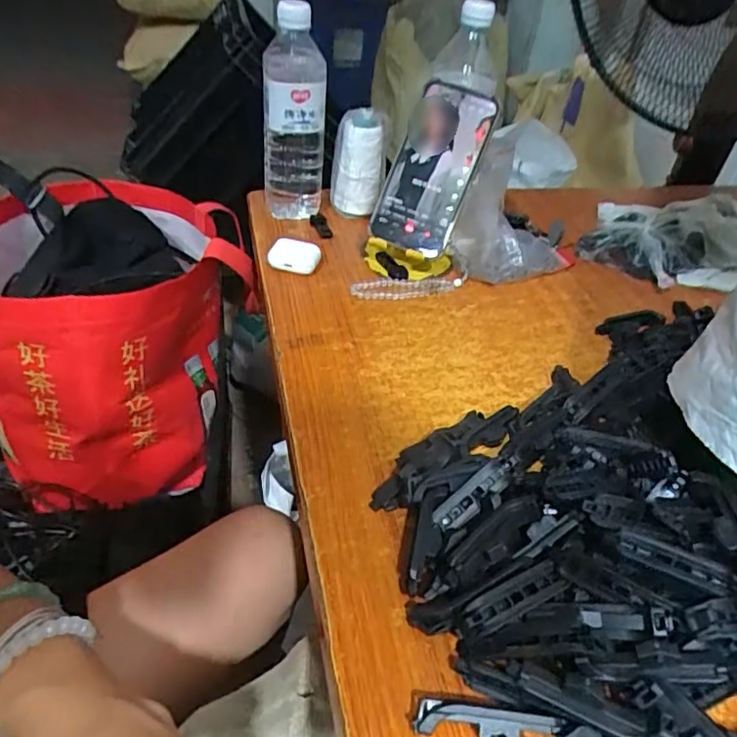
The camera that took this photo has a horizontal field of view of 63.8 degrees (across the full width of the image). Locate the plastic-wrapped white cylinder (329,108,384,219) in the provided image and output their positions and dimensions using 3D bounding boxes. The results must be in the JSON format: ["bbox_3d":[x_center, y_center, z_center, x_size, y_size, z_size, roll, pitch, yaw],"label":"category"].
[{"bbox_3d":[-0.012,-0.230,0.673,0.059,0.113,0.049,4,40,-1],"label":"plastic-wrapped white cylinder"}]

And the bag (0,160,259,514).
[{"bbox_3d":[-0.316,-0.036,0.721,0.277,0.285,0.299,25,44,21],"label":"bag"}]

